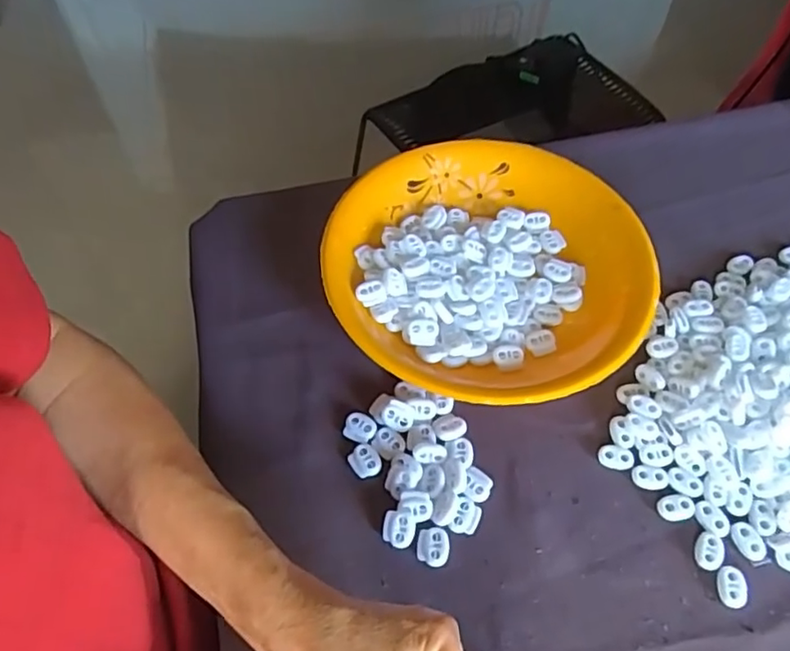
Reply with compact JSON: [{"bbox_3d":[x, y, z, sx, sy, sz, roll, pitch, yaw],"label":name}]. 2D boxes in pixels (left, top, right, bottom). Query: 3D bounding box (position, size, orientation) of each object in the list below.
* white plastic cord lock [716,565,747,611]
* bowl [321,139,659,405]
[{"bbox_3d":[0.197,0.153,0.348,0.016,0.004,0.022,9,57,6],"label":"white plastic cord lock"},{"bbox_3d":[0.071,-0.044,0.452,0.232,0.039,0.231,0,57,0],"label":"bowl"}]

